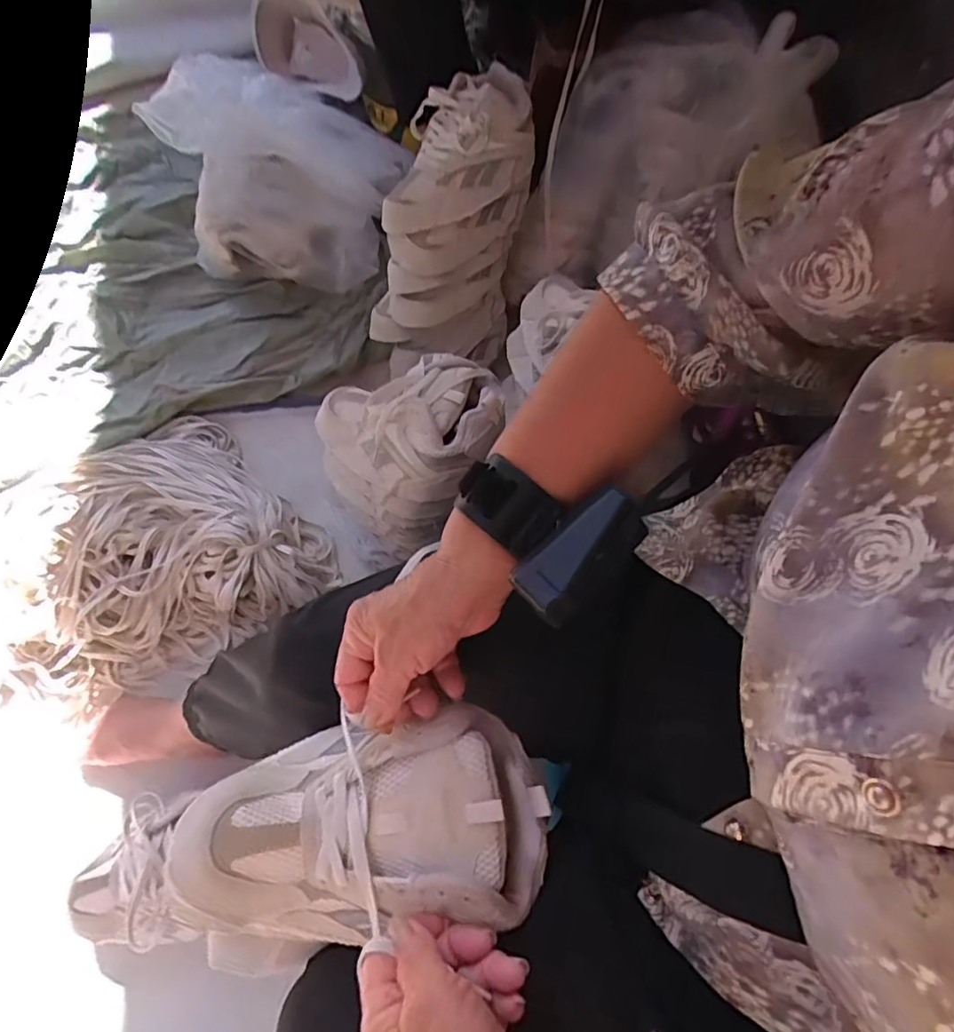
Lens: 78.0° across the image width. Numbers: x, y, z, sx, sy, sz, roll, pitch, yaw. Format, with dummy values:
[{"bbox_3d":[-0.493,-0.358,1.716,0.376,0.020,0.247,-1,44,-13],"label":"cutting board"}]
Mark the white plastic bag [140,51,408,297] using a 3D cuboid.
[{"bbox_3d":[-0.316,-0.527,0.920,0.322,0.229,0.260,20,69,4],"label":"white plastic bag"}]

